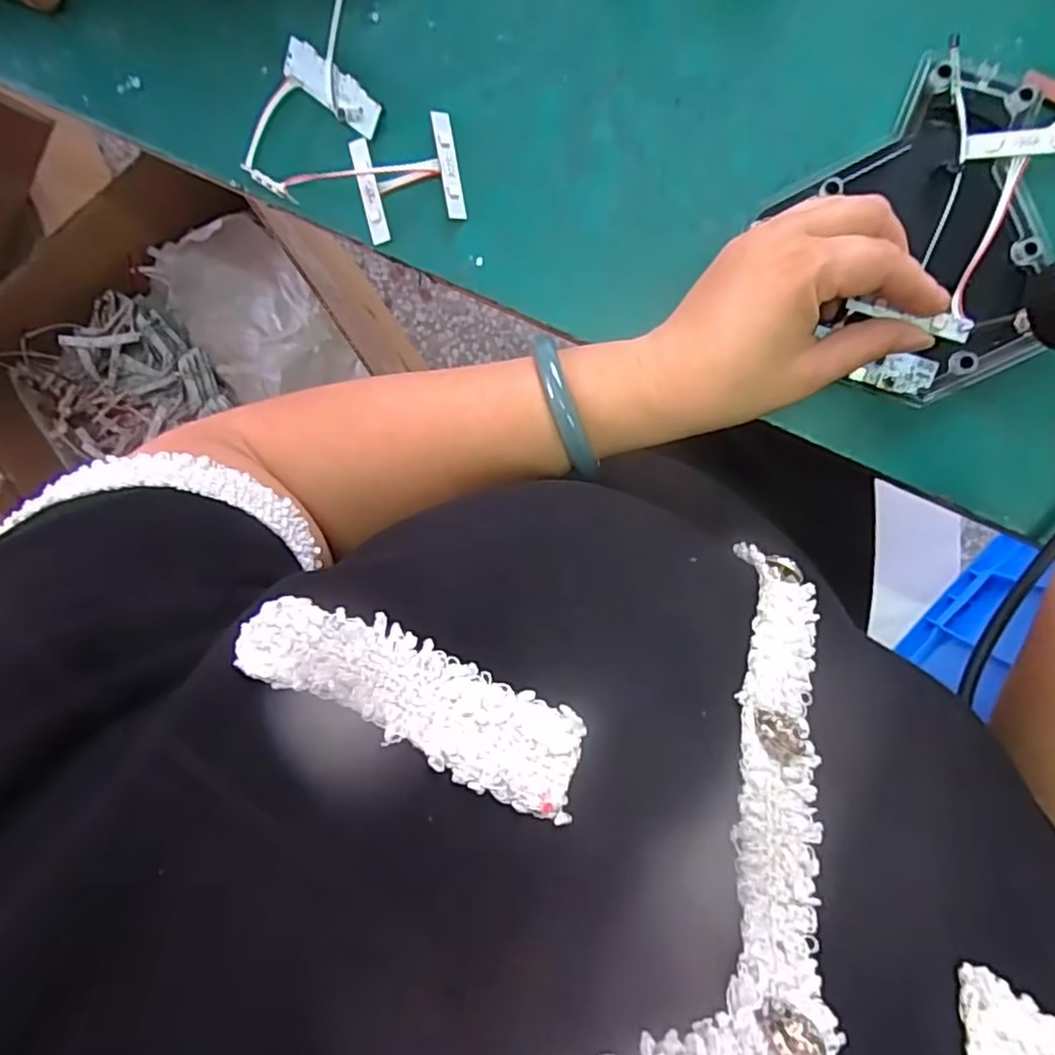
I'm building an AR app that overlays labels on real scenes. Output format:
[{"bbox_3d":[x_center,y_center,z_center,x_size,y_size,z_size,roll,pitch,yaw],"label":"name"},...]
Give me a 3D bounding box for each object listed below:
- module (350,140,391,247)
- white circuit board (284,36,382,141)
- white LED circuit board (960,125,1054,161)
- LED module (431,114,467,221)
[{"bbox_3d":[-0.085,-0.182,0.350,0.011,0.004,0.057,-13,94,7],"label":"module"},{"bbox_3d":[-0.105,-0.235,0.346,0.061,0.007,0.019,38,98,1],"label":"white circuit board"},{"bbox_3d":[0.224,-0.172,0.290,0.053,0.004,0.012,27,101,46],"label":"white LED circuit board"},{"bbox_3d":[-0.042,-0.192,0.345,0.010,0.004,0.056,-10,94,7],"label":"LED module"}]

